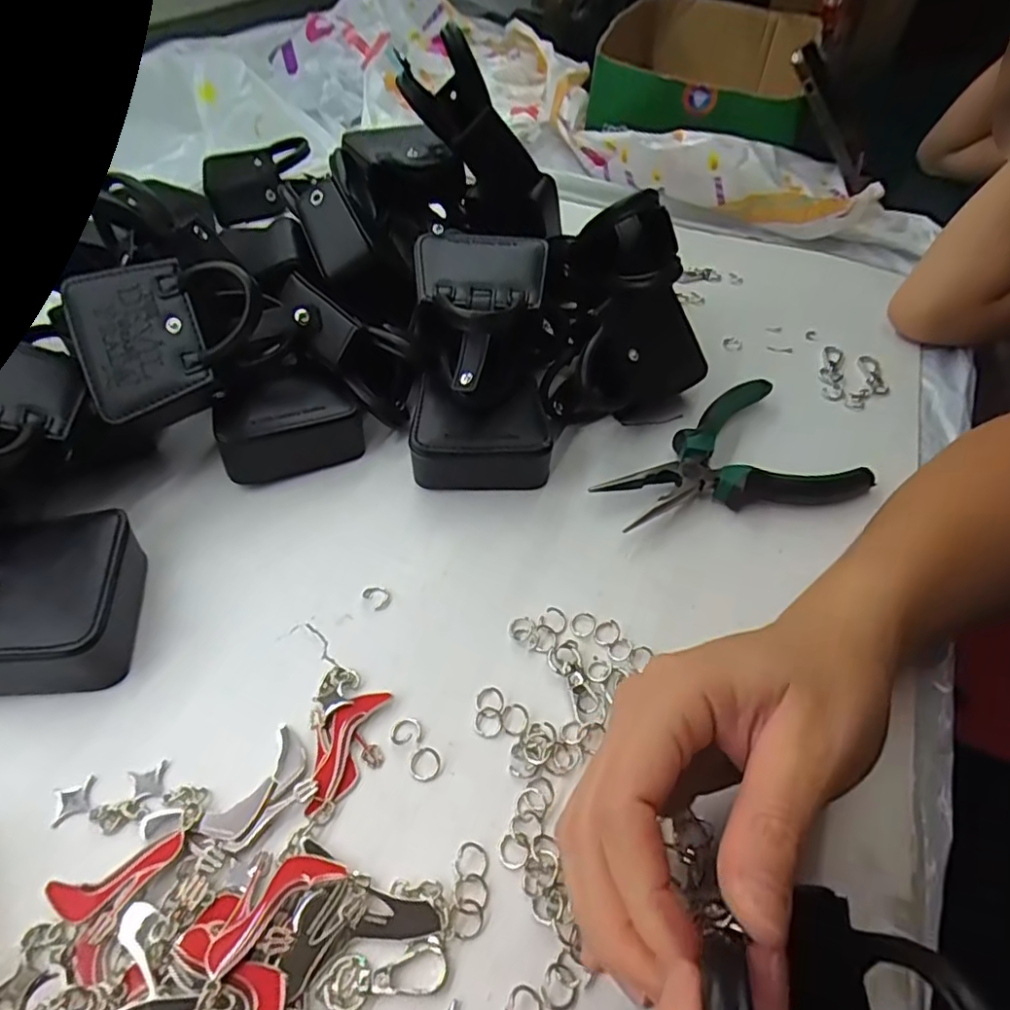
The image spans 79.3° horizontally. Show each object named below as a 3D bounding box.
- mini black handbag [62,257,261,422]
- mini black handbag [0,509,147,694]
[{"bbox_3d":[-0.164,-0.086,0.303,0.094,0.030,0.071,-21,90,-1],"label":"mini black handbag"},{"bbox_3d":[-0.213,0.046,0.260,0.093,0.042,0.080,-7,50,-10],"label":"mini black handbag"}]

